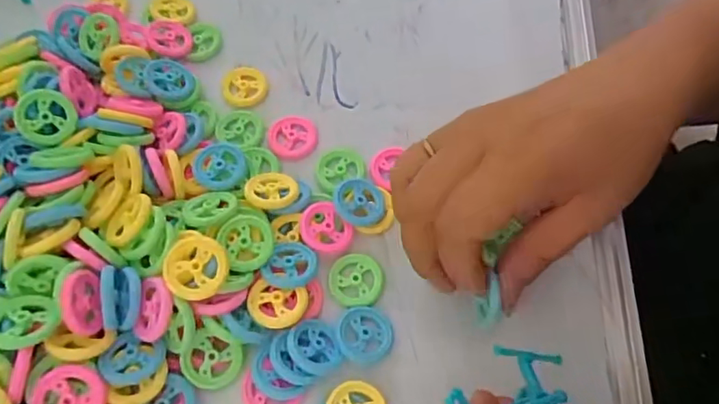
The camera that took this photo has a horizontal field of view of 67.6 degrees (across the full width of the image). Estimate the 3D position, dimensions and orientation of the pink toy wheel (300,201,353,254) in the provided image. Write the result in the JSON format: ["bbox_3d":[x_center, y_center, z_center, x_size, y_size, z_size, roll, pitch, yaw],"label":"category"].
[{"bbox_3d":[-0.019,0.015,0.296,0.025,0.008,0.030,-36,82,-22],"label":"pink toy wheel"}]

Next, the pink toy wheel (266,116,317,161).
[{"bbox_3d":[-0.042,-0.040,0.332,0.030,0.004,0.030,0,63,0],"label":"pink toy wheel"}]

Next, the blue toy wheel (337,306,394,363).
[{"bbox_3d":[0.003,0.067,0.273,0.027,0.004,0.029,0,63,0],"label":"blue toy wheel"}]

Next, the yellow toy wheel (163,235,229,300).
[{"bbox_3d":[-0.077,0.031,0.253,0.029,0.004,0.030,2,75,-8],"label":"yellow toy wheel"}]

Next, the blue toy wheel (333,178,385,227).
[{"bbox_3d":[0.001,0.000,0.301,0.029,0.005,0.028,7,68,-18],"label":"blue toy wheel"}]

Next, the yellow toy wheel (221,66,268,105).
[{"bbox_3d":[-0.074,-0.075,0.347,0.028,0.007,0.028,0,63,0],"label":"yellow toy wheel"}]

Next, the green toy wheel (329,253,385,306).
[{"bbox_3d":[-0.001,0.042,0.288,0.029,0.004,0.028,0,63,0],"label":"green toy wheel"}]

